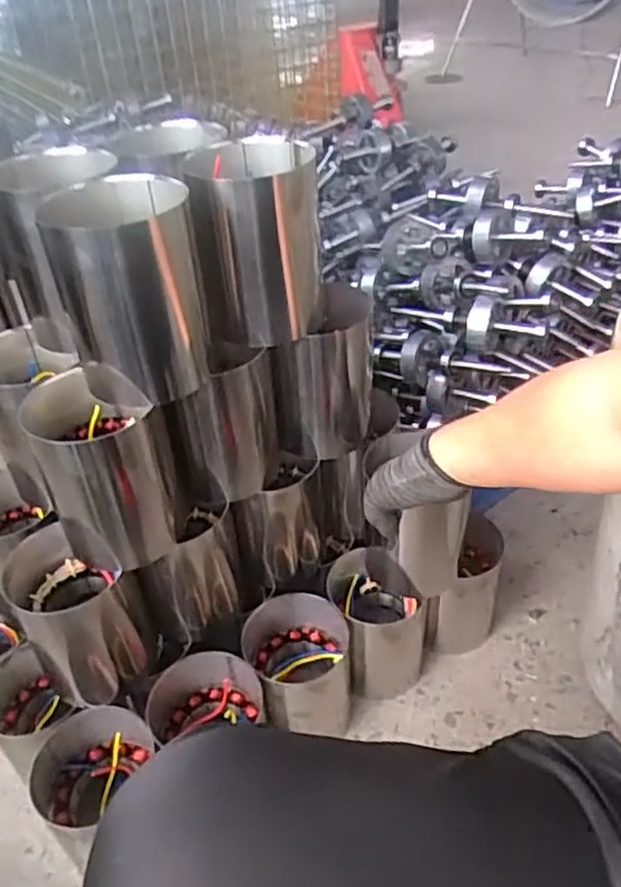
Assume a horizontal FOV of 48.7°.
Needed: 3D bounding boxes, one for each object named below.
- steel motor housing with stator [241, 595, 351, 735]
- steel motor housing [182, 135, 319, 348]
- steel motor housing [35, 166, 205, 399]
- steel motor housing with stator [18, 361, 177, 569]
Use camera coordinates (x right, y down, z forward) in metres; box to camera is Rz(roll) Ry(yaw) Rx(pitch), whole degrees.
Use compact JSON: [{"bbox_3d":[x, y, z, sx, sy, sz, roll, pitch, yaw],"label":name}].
[{"bbox_3d":[-0.013,0.281,0.839,0.126,0.151,0.128,-3,39,2],"label":"steel motor housing with stator"},{"bbox_3d":[-0.050,-0.195,0.672,0.113,0.159,0.122,-4,39,1],"label":"steel motor housing"},{"bbox_3d":[-0.154,-0.130,0.602,0.117,0.162,0.100,-16,41,-14],"label":"steel motor housing"},{"bbox_3d":[-0.204,0.015,0.663,0.099,0.171,0.112,-27,44,-25],"label":"steel motor housing with stator"}]

